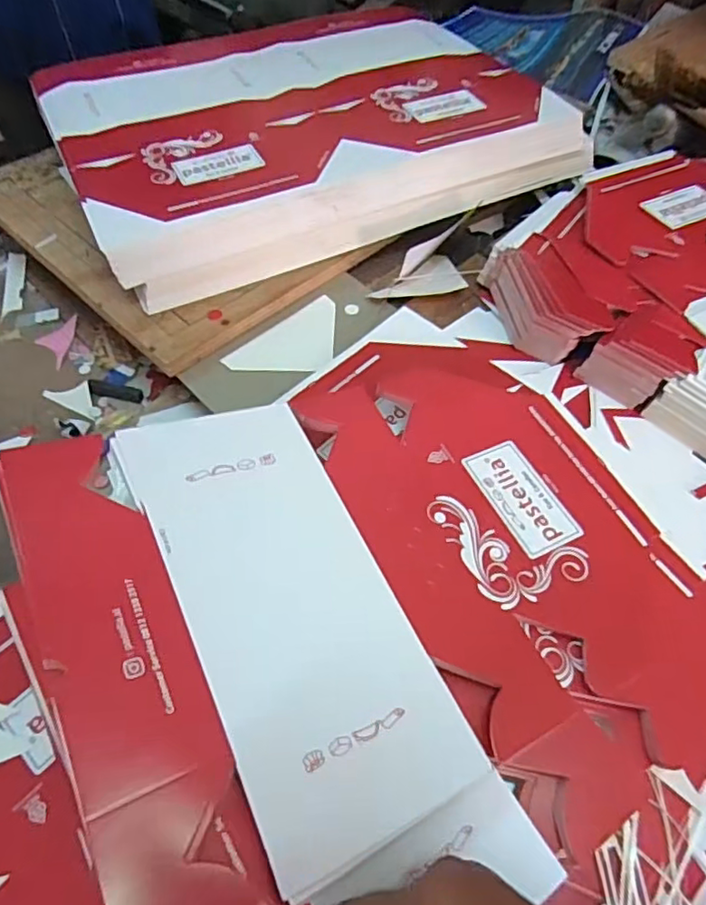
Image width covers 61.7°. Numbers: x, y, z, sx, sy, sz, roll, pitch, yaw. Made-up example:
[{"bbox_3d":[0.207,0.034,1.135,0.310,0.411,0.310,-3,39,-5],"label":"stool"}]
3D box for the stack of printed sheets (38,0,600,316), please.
[{"bbox_3d":[-0.060,-0.405,0.712,0.554,0.066,0.441,-21,58,-17],"label":"stack of printed sheets"}]

